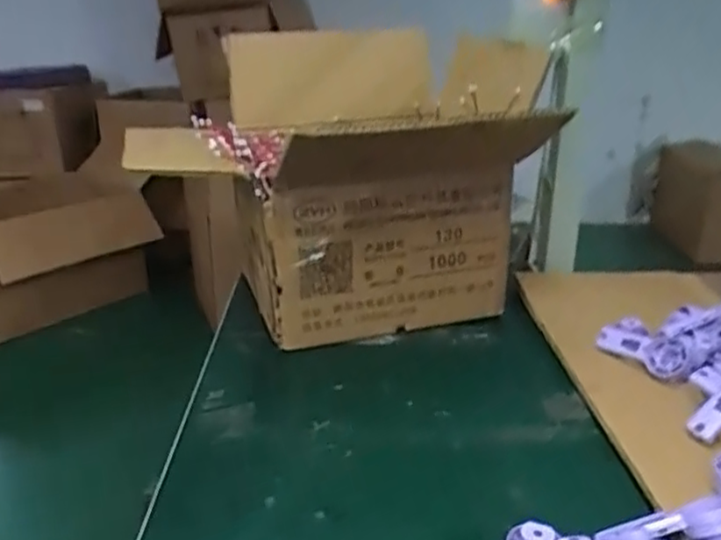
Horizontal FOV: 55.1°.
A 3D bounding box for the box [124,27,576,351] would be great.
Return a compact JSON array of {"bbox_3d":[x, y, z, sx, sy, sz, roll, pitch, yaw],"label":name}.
[{"bbox_3d":[-0.035,-0.111,0.830,0.430,0.301,0.464,-9,23,-18],"label":"box"}]

